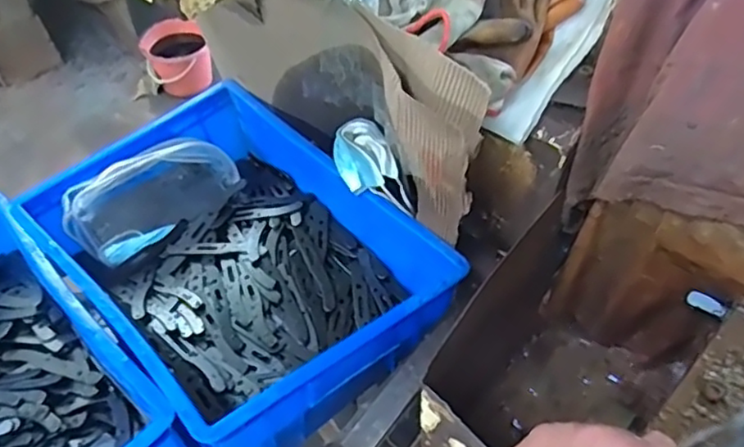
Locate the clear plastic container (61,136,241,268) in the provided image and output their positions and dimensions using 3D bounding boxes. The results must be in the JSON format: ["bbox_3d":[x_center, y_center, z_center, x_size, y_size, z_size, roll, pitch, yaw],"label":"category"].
[{"bbox_3d":[-0.267,-0.035,0.758,0.207,0.106,0.040,-34,16,-26],"label":"clear plastic container"}]

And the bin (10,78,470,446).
[{"bbox_3d":[-0.155,0.036,0.692,0.294,0.123,0.417,-36,59,-25],"label":"bin"}]

